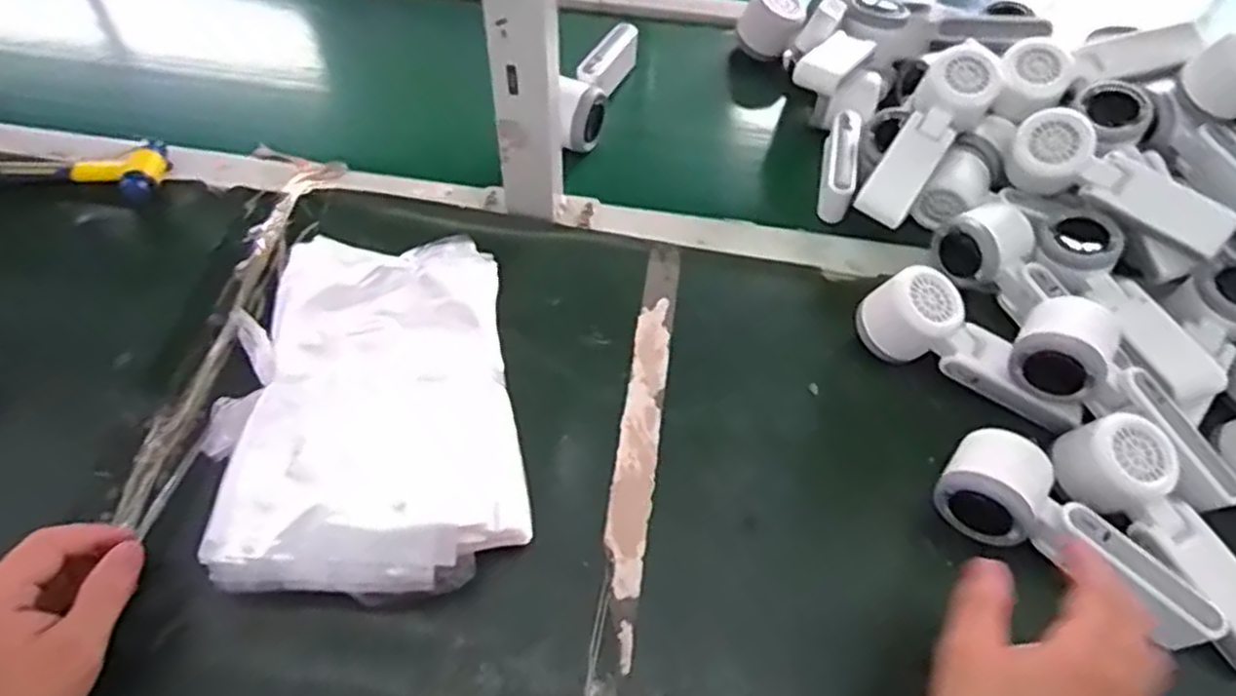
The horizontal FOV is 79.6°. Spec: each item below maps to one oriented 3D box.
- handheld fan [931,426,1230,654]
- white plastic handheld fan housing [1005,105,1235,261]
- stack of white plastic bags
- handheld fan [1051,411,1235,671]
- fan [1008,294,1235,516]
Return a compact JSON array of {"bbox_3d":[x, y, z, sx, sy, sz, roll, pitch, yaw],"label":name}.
[{"bbox_3d":[0.282,0.126,0.466,0.164,0.051,0.062,40,64,21],"label":"handheld fan"},{"bbox_3d":[0.392,-0.128,0.582,0.163,0.054,0.046,30,60,17],"label":"white plastic handheld fan housing"},{"bbox_3d":[-0.166,0.043,0.487,0.190,0.065,0.242,-8,57,-8],"label":"stack of white plastic bags"},{"bbox_3d":[0.350,0.123,0.474,0.065,0.049,0.166,-32,78,-20],"label":"handheld fan"},{"bbox_3d":[0.346,0.035,0.502,0.070,0.051,0.166,-39,80,-23],"label":"fan"}]

